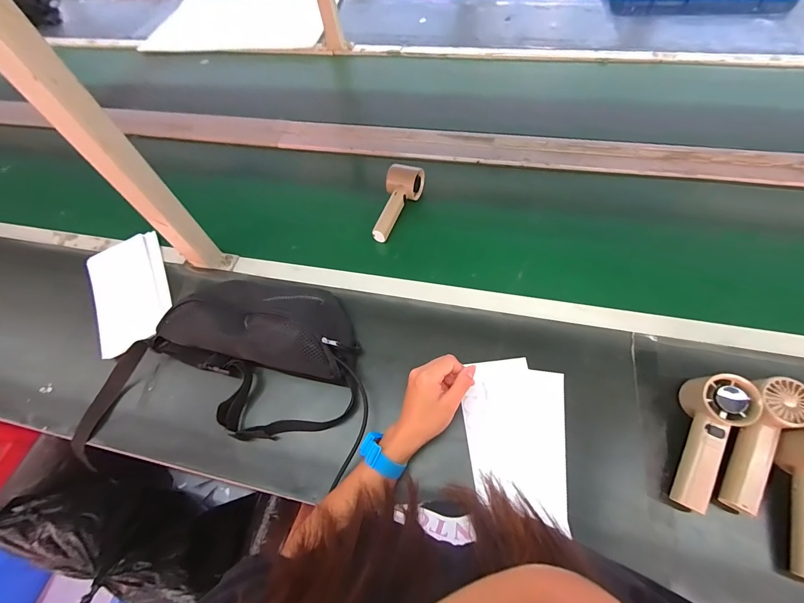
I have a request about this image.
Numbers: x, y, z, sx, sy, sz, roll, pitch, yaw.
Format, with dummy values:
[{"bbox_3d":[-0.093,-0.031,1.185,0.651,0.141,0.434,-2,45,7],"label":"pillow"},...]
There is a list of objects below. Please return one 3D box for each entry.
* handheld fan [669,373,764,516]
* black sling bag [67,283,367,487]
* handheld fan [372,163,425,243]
[{"bbox_3d":[0.363,0.165,0.419,0.055,0.056,0.159,21,85,16],"label":"handheld fan"},{"bbox_3d":[-0.248,0.083,0.496,0.416,0.080,0.255,7,60,8],"label":"black sling bag"},{"bbox_3d":[-0.006,-0.178,0.632,0.068,0.052,0.160,9,61,10],"label":"handheld fan"}]

